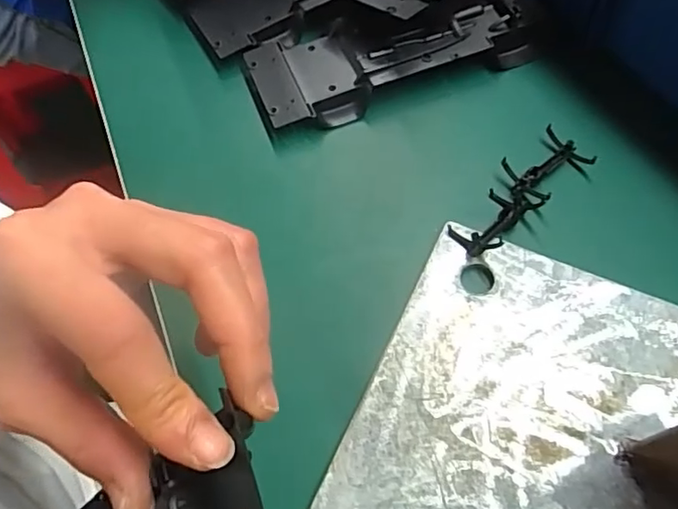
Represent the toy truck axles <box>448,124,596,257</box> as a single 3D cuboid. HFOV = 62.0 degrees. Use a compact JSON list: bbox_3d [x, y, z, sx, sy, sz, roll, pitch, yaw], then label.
[{"bbox_3d":[0.103,-0.036,0.326,0.099,0.012,0.033,-39,67,-16],"label":"toy truck axles"}]

